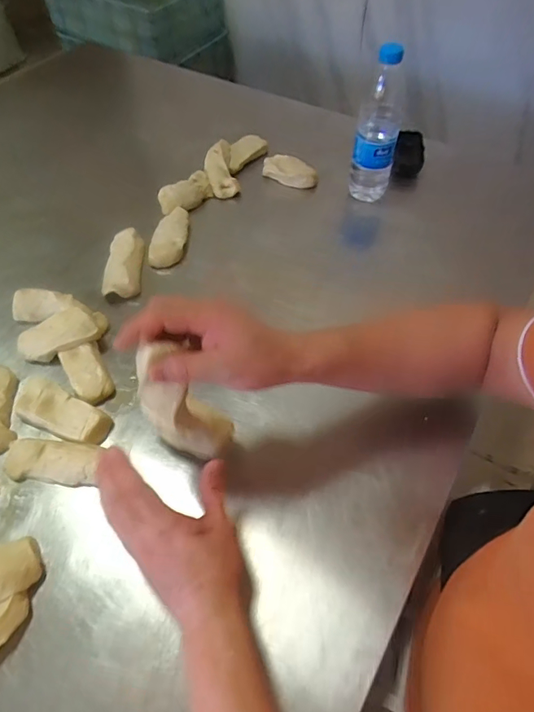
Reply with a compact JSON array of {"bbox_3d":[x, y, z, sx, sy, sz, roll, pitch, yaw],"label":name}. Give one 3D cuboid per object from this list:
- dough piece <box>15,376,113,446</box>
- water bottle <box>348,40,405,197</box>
[{"bbox_3d":[-0.255,0.071,0.574,0.133,0.024,0.051,22,58,15],"label":"dough piece"},{"bbox_3d":[0.165,-0.344,0.688,0.061,0.230,0.076,6,55,5],"label":"water bottle"}]

